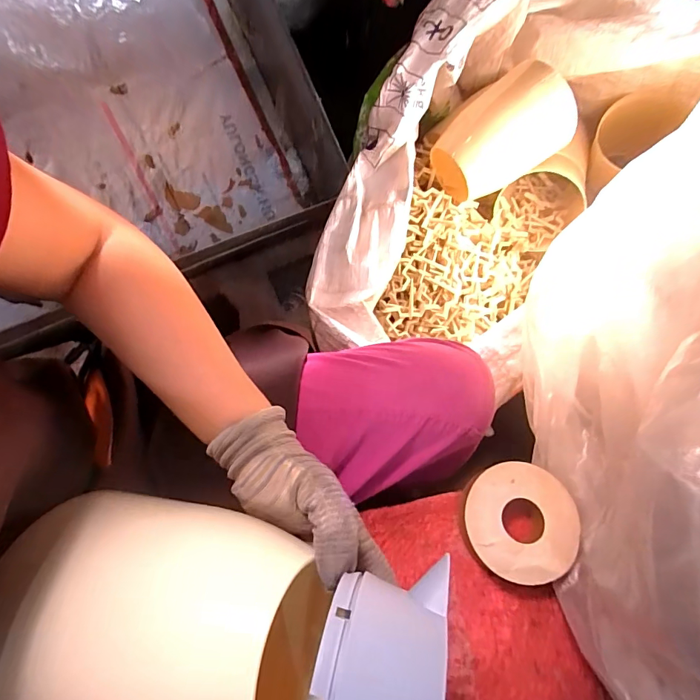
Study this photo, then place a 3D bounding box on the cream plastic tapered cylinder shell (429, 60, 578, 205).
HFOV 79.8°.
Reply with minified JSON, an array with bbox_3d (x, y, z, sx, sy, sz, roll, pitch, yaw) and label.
[{"bbox_3d":[0.224,-0.328,0.649,0.183,0.143,0.139,-31,72,-12],"label":"cream plastic tapered cylinder shell"}]

